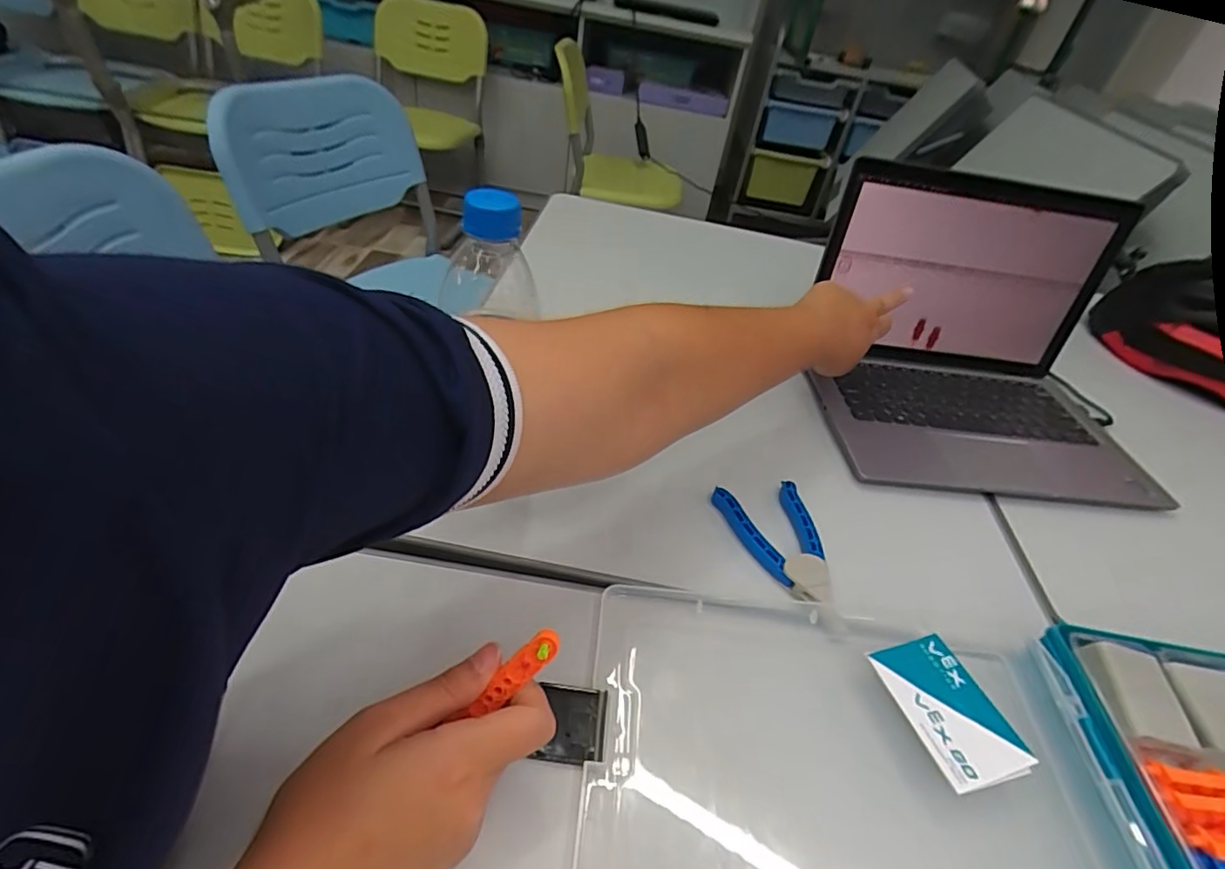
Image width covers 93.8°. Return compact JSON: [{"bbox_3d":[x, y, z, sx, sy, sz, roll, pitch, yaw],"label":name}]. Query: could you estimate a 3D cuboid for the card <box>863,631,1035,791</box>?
[{"bbox_3d":[0.182,0.148,0.310,0.047,0.005,0.075,-13,43,-10],"label":"card"}]

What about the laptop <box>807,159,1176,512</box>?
[{"bbox_3d":[0.338,-0.090,0.502,0.276,0.199,0.202,4,39,0],"label":"laptop"}]

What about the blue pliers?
[{"bbox_3d":[0.125,0.076,0.418,0.067,0.013,0.107,-4,43,-17],"label":"blue pliers"}]

